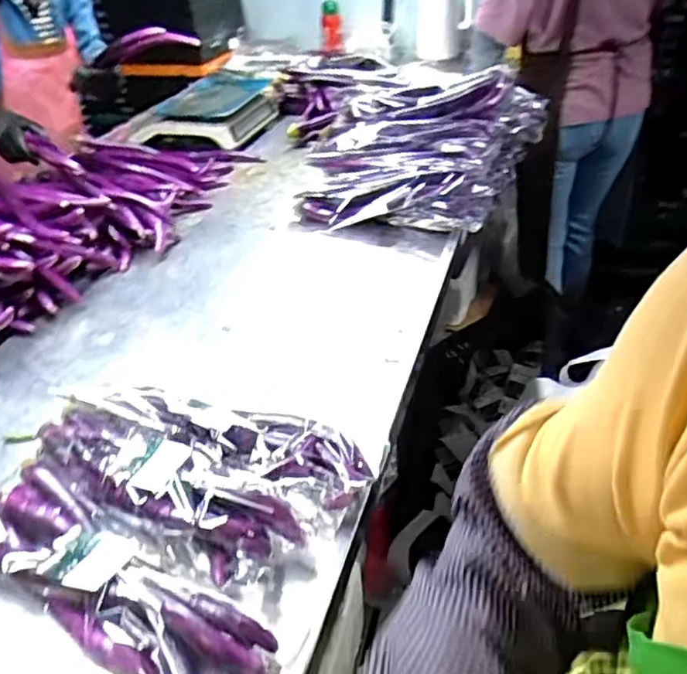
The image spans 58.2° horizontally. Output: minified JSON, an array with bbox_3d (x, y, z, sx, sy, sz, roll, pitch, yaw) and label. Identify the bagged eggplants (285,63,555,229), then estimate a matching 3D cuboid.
[{"bbox_3d":[0.164,-0.442,1.401,0.447,0.206,0.508,14,40,23],"label":"bagged eggplants"}]

